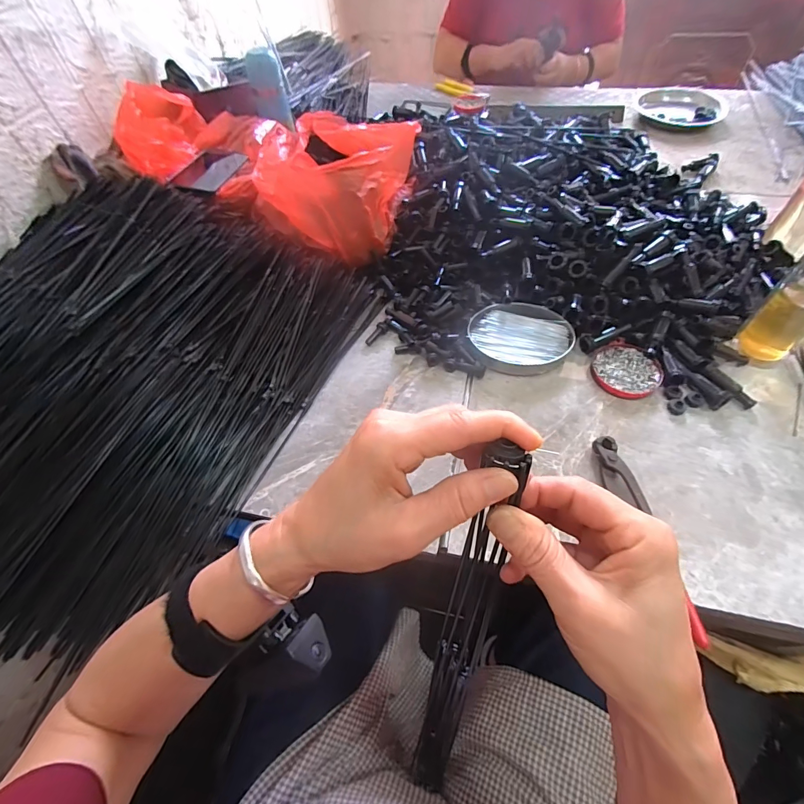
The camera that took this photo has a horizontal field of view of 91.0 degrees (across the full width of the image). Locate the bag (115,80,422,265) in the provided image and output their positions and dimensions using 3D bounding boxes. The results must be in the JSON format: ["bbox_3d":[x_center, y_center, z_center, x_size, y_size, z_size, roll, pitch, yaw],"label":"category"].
[{"bbox_3d":[-0.192,-0.425,0.672,0.446,0.131,0.316,17,59,15],"label":"bag"}]

